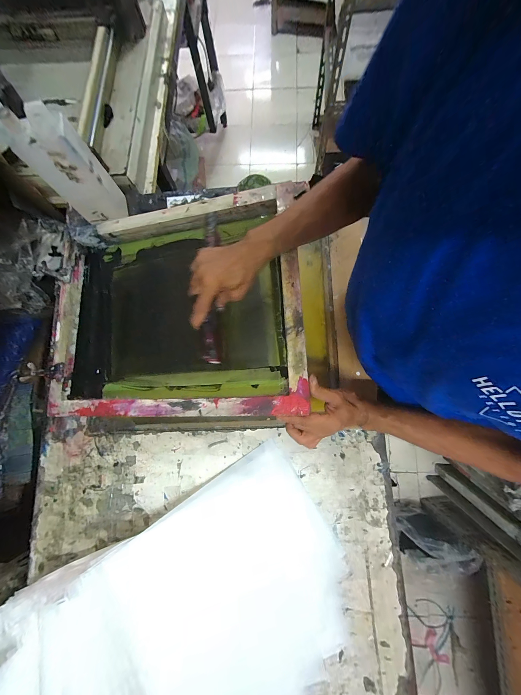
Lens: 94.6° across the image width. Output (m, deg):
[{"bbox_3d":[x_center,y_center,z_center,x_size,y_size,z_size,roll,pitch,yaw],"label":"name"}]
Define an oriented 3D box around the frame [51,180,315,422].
[{"bbox_3d":[-0.165,-0.077,0.472,0.480,0.066,0.395,-4,80,14],"label":"frame"}]

